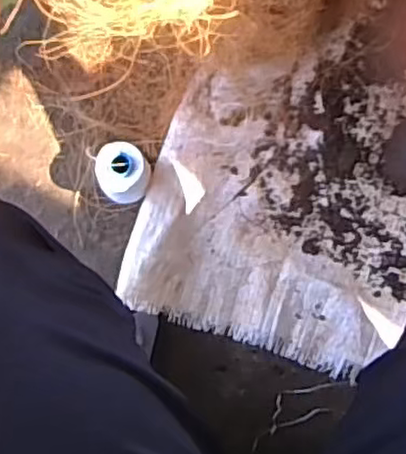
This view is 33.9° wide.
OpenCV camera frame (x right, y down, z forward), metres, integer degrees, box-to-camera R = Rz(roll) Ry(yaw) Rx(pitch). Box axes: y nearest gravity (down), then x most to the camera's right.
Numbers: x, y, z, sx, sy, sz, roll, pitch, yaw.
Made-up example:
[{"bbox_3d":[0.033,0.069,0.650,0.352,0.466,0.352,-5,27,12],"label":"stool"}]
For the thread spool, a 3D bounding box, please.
[{"bbox_3d":[-0.084,-0.056,0.720,0.049,0.105,0.051,0,86,0],"label":"thread spool"}]

